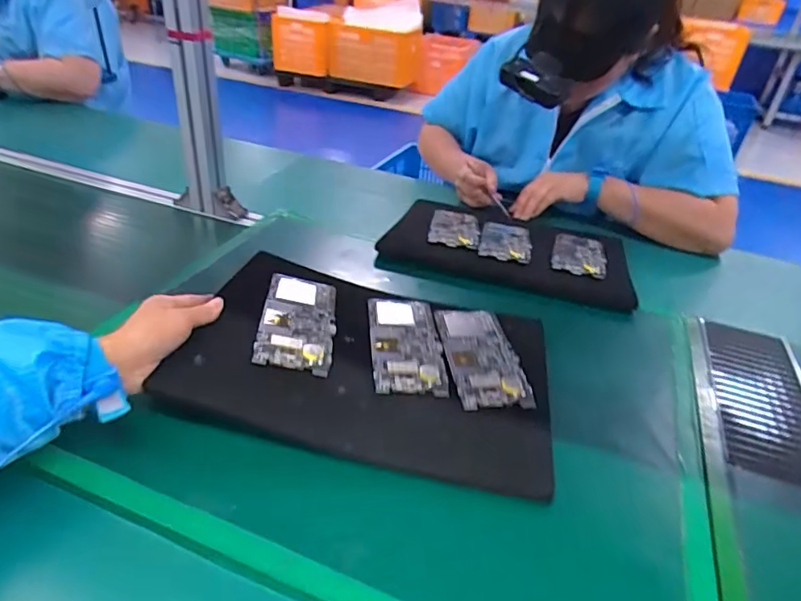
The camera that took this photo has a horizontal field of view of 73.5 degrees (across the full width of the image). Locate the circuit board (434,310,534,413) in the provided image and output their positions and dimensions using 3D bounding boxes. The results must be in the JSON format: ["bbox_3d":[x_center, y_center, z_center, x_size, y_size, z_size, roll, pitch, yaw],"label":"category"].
[{"bbox_3d":[0.083,0.051,0.553,0.073,0.008,0.154,-1,37,-8],"label":"circuit board"}]

